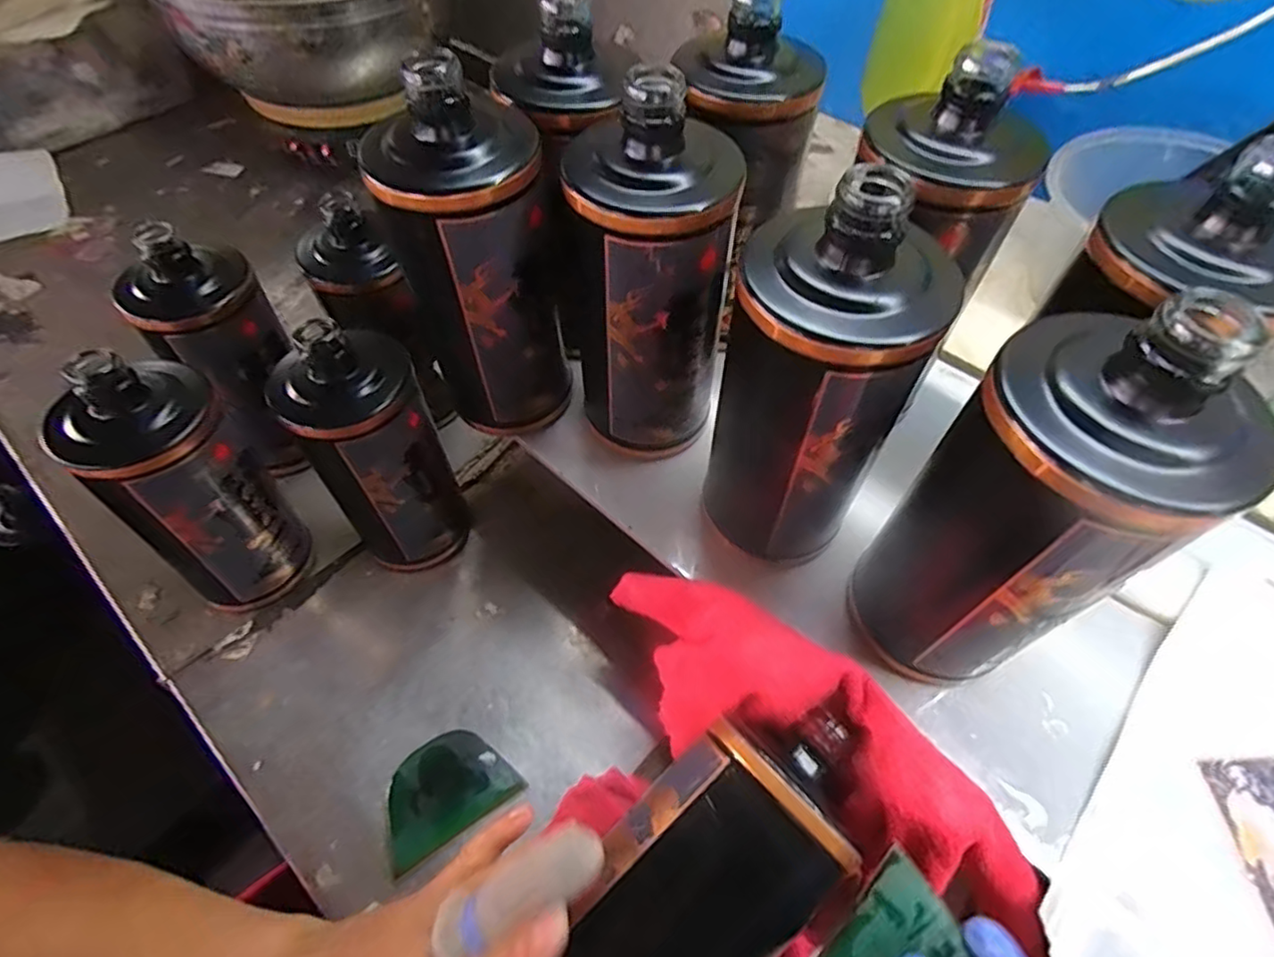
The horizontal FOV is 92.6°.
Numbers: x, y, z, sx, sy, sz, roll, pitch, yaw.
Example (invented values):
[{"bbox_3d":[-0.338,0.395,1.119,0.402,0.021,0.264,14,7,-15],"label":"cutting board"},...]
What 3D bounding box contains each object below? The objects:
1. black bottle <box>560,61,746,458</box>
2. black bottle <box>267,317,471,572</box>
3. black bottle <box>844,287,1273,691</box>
[{"bbox_3d":[0.002,-0.097,0.317,0.080,0.184,0.080,-8,59,-3],"label":"black bottle"},{"bbox_3d":[-0.172,-0.019,0.403,0.078,0.192,0.083,-39,66,-20],"label":"black bottle"},{"bbox_3d":[0.144,0.016,0.232,0.076,0.185,0.070,33,65,19],"label":"black bottle"}]

